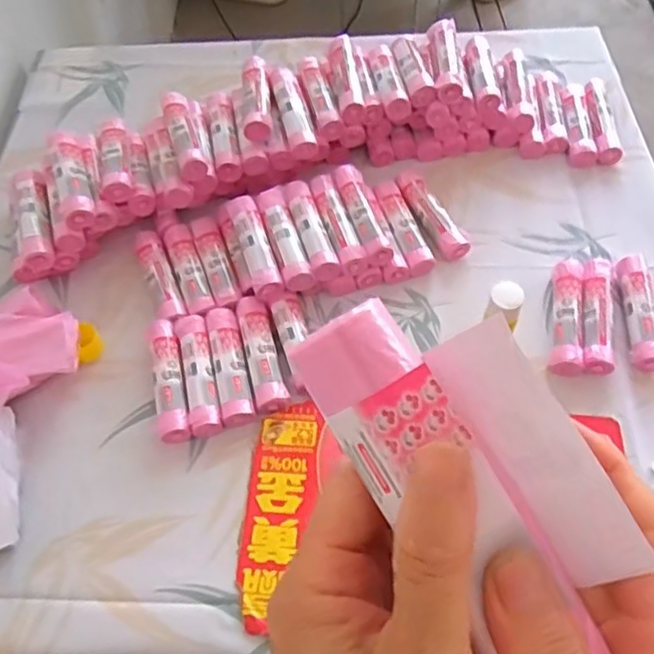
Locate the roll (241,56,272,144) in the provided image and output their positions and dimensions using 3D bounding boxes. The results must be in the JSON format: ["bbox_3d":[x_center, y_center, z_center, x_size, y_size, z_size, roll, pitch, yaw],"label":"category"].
[{"bbox_3d":[-0.077,-0.250,0.728,0.029,0.026,0.115,-6,57,-1],"label":"roll"}]

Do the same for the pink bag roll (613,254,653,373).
[{"bbox_3d":[0.305,-0.015,0.656,0.032,0.032,0.123,1,57,4],"label":"pink bag roll"}]

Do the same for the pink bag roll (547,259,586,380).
[{"bbox_3d":[0.230,-0.010,0.651,0.027,0.031,0.120,6,57,7],"label":"pink bag roll"}]

